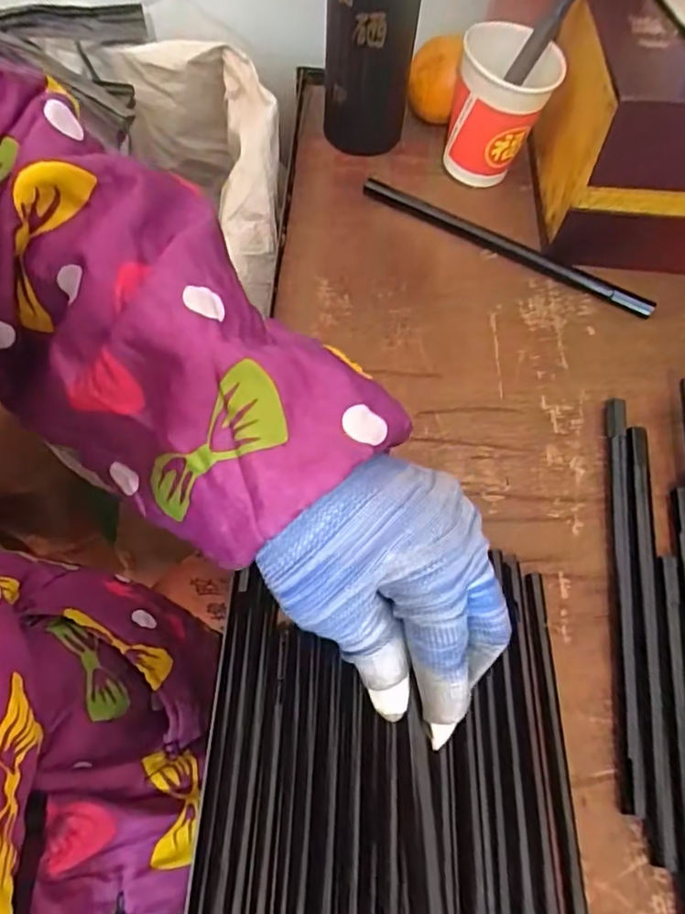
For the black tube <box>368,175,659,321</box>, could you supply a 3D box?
[{"bbox_3d":[0.119,-0.157,0.423,0.227,0.011,0.013,28,65,10],"label":"black tube"}]

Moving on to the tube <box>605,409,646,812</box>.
[{"bbox_3d":[0.157,0.067,0.318,0.011,0.008,0.227,10,63,1],"label":"tube"}]

